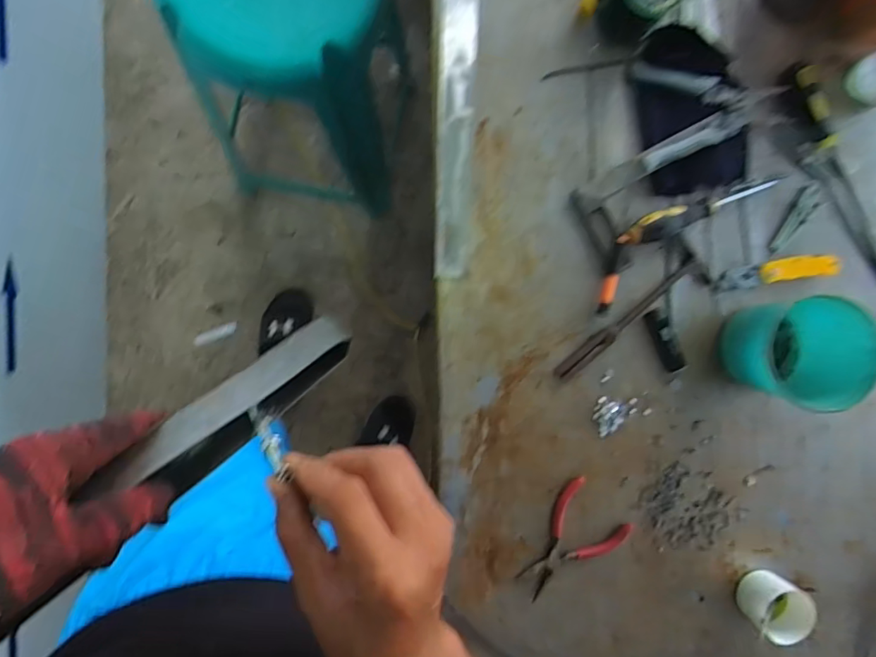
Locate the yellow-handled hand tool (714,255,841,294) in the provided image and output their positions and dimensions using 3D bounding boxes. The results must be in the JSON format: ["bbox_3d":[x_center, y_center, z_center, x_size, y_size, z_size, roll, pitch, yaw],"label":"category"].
[{"bbox_3d":[0.413,-0.069,0.643,0.143,0.018,0.028,-9,93,-4],"label":"yellow-handled hand tool"}]

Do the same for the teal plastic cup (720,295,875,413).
[{"bbox_3d":[0.392,0.023,0.591,0.108,0.133,0.114,0,92,-4],"label":"teal plastic cup"}]

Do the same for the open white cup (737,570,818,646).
[{"bbox_3d":[0.418,0.345,0.655,0.075,0.054,0.068,42,89,-5],"label":"open white cup"}]

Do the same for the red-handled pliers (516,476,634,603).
[{"bbox_3d":[0.154,0.259,0.632,0.140,0.008,0.103,-44,95,-1],"label":"red-handled pliers"}]

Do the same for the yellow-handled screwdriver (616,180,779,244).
[{"bbox_3d":[0.309,-0.138,0.617,0.208,0.027,0.030,-18,94,-3],"label":"yellow-handled screwdriver"}]

